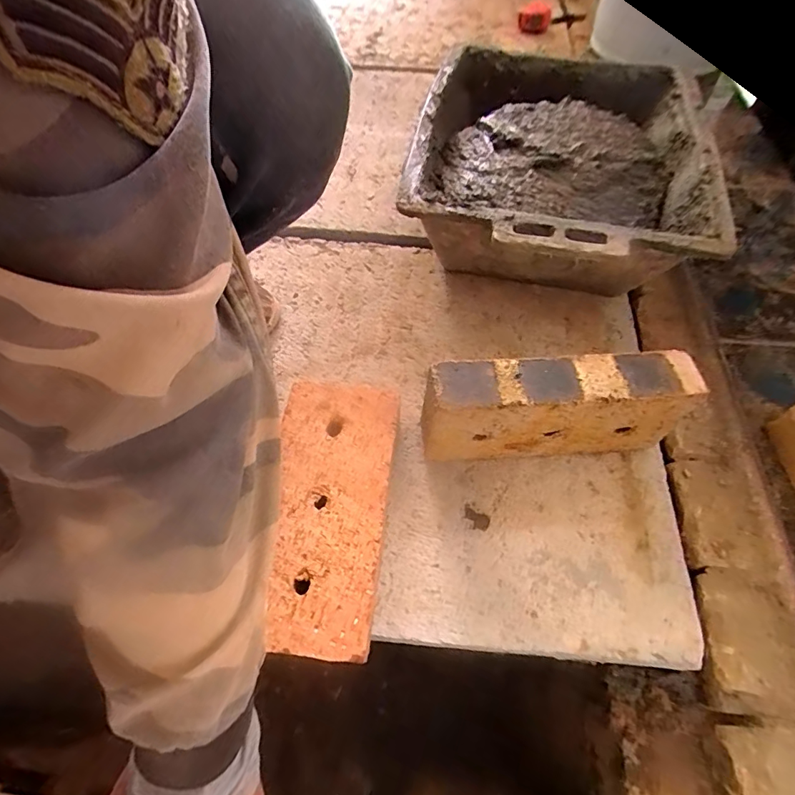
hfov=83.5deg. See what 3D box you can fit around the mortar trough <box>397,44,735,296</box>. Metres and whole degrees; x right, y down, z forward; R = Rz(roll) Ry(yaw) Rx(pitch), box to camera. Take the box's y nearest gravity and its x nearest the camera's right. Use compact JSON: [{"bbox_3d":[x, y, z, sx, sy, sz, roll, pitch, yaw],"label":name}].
[{"bbox_3d":[0.207,-0.286,0.605,0.348,0.154,0.460,10,59,7],"label":"mortar trough"}]

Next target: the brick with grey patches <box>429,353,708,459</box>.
[{"bbox_3d":[0.141,0.013,0.426,0.229,0.110,0.049,-3,58,-1],"label":"brick with grey patches"}]

